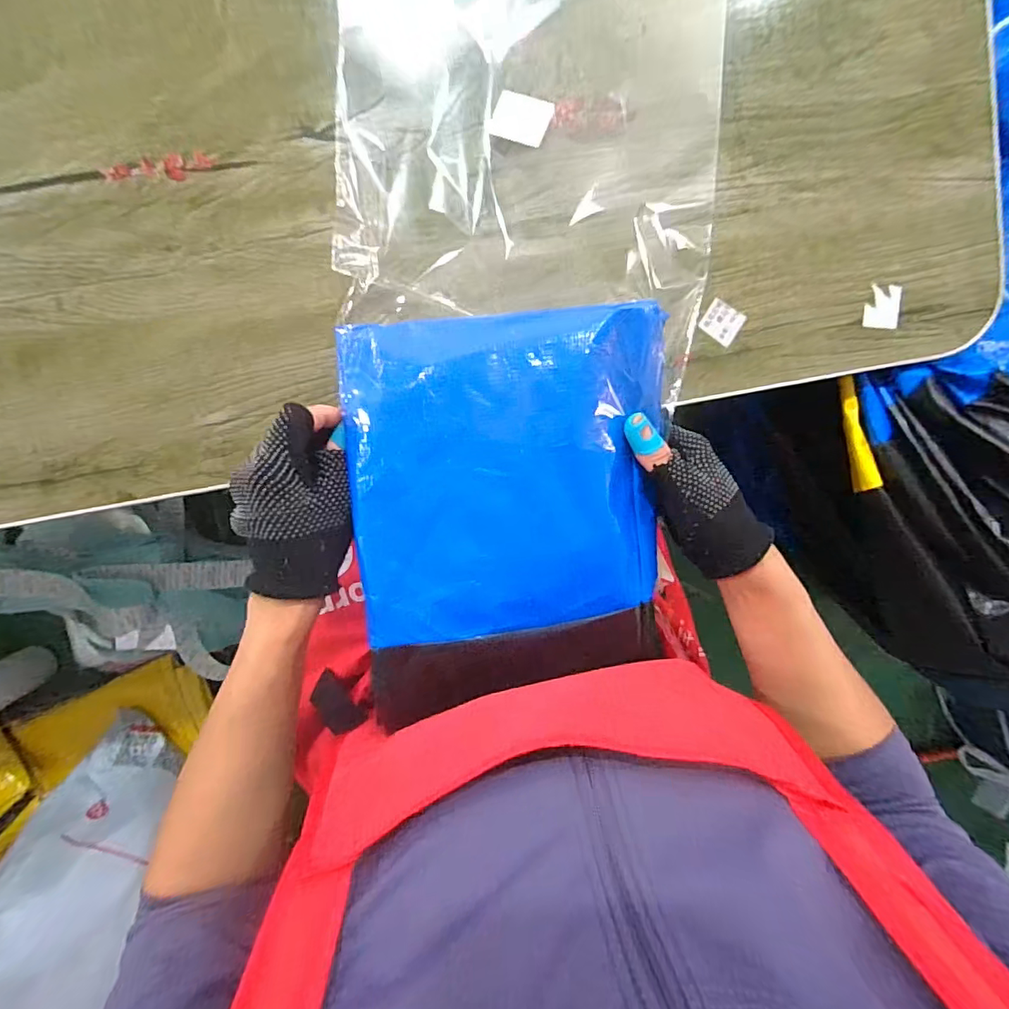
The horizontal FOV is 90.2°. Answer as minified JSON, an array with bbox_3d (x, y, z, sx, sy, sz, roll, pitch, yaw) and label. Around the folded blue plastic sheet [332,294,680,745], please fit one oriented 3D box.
[{"bbox_3d":[0.004,-0.001,0.326,0.194,0.044,0.237,-6,94,-8],"label":"folded blue plastic sheet"}]

